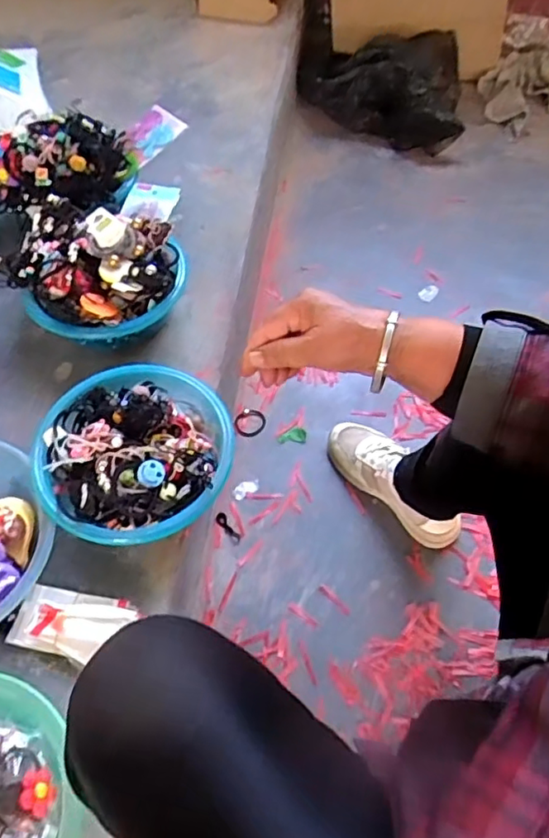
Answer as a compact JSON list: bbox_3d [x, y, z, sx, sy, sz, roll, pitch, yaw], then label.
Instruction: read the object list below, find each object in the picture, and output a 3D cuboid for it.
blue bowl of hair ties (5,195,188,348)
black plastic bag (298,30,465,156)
[{"bbox_3d":[-0.249,-0.193,0.819,0.219,0.134,0.205,0,58,0],"label":"blue bowl of hair ties"},{"bbox_3d":[0.245,-0.759,1.363,0.367,0.190,0.209,5,58,3],"label":"black plastic bag"}]

